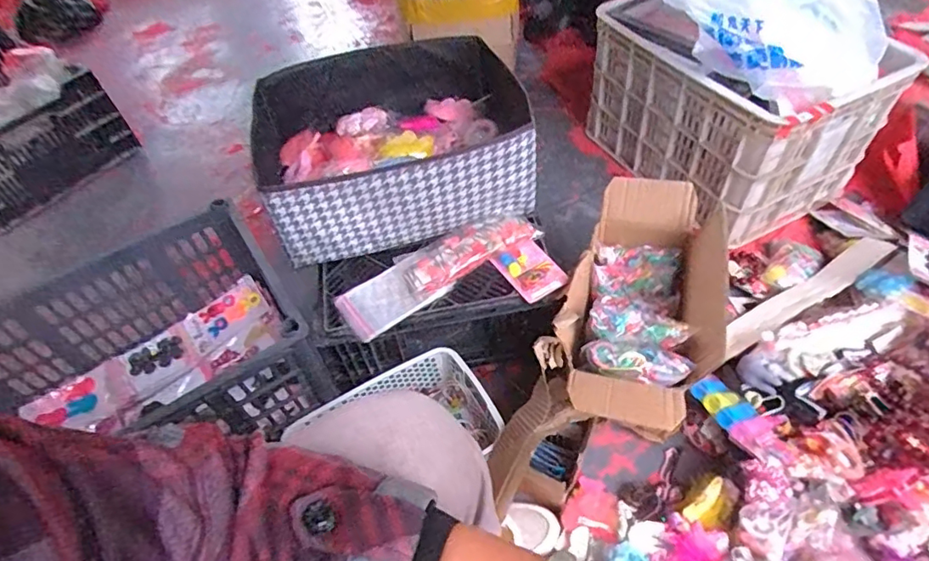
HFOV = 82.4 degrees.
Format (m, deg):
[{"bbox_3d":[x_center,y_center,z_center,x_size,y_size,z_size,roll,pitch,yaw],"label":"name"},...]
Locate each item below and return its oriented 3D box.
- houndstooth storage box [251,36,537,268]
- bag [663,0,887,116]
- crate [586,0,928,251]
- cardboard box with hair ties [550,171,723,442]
[{"bbox_3d":[-0.123,-0.231,0.885,0.424,0.147,0.353,-19,52,-9],"label":"houndstooth storage box"},{"bbox_3d":[0.545,-0.462,0.898,0.326,0.177,0.361,27,59,25],"label":"bag"},{"bbox_3d":[0.526,-0.364,1.097,0.306,0.294,0.481,-25,53,-14],"label":"crate"},{"bbox_3d":[0.254,0.033,0.768,0.195,0.130,0.388,13,54,16],"label":"cardboard box with hair ties"}]

